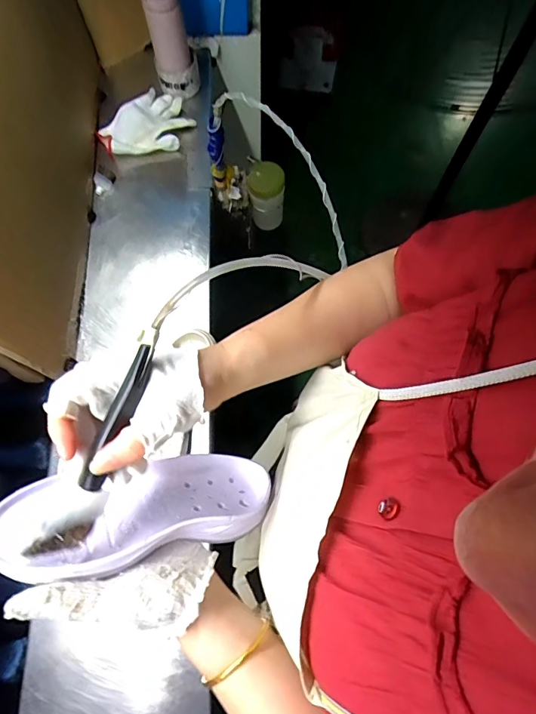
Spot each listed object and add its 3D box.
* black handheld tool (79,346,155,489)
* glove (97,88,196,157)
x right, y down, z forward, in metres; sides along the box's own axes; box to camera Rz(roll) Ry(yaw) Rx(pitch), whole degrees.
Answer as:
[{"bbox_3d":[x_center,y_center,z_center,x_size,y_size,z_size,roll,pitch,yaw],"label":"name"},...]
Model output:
[{"bbox_3d":[-0.097,0.039,0.277,0.013,0.010,0.100,25,90,7],"label":"black handheld tool"},{"bbox_3d":[-0.232,-0.440,0.817,0.170,0.029,0.137,-31,75,-10],"label":"glove"}]

